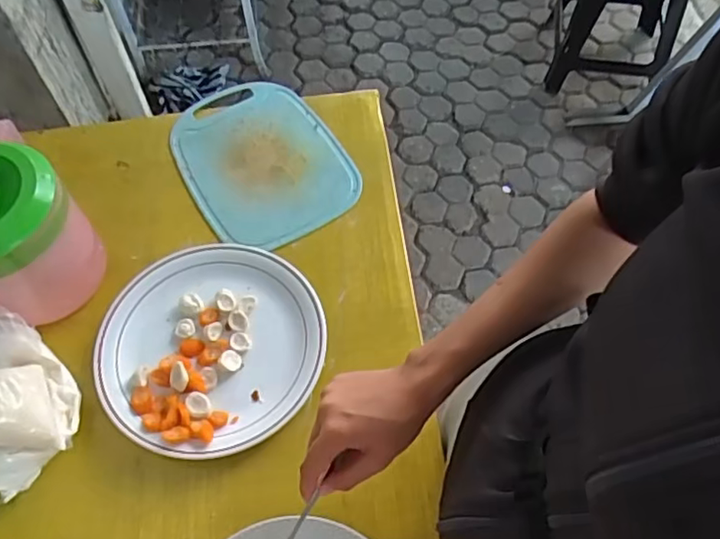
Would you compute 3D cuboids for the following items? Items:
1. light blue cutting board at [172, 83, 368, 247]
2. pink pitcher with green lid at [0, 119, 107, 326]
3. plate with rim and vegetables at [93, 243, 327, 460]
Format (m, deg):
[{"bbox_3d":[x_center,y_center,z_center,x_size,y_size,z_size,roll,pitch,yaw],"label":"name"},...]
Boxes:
[{"bbox_3d":[-0.126,-0.140,0.752,0.181,0.014,0.254,-28,64,-14],"label":"light blue cutting board"},{"bbox_3d":[-0.355,-0.046,0.602,0.151,0.129,0.131,40,68,20],"label":"pink pitcher with green lid"},{"bbox_3d":[-0.149,0.074,0.613,0.216,0.028,0.222,0,61,0],"label":"plate with rim and vegetables"}]

